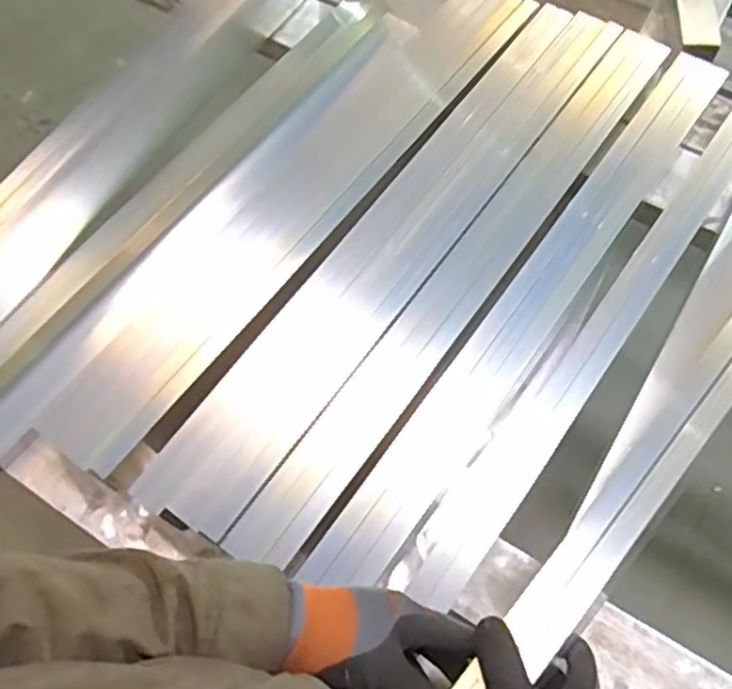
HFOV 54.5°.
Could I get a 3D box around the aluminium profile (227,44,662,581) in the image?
[{"bbox_3d":[0.112,-0.084,0.737,0.069,0.019,0.722,34,71,17],"label":"aluminium profile"}]

